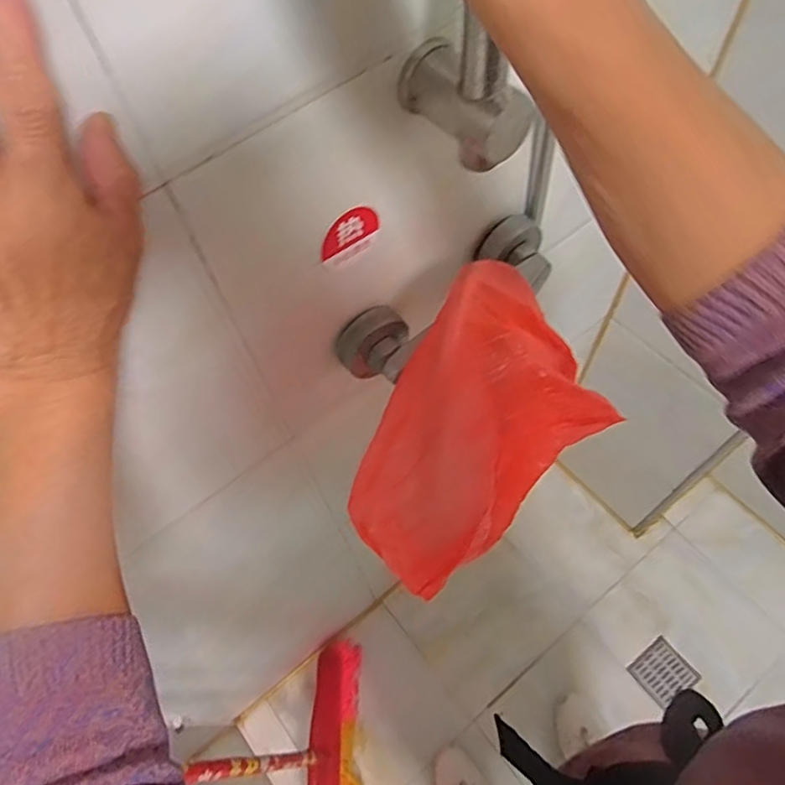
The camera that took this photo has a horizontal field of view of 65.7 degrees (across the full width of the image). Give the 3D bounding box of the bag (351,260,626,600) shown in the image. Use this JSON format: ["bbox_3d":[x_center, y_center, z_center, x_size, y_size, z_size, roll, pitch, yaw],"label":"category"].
[{"bbox_3d":[0.055,0.022,0.430,0.209,0.136,0.123,-40,67,-17],"label":"bag"}]

